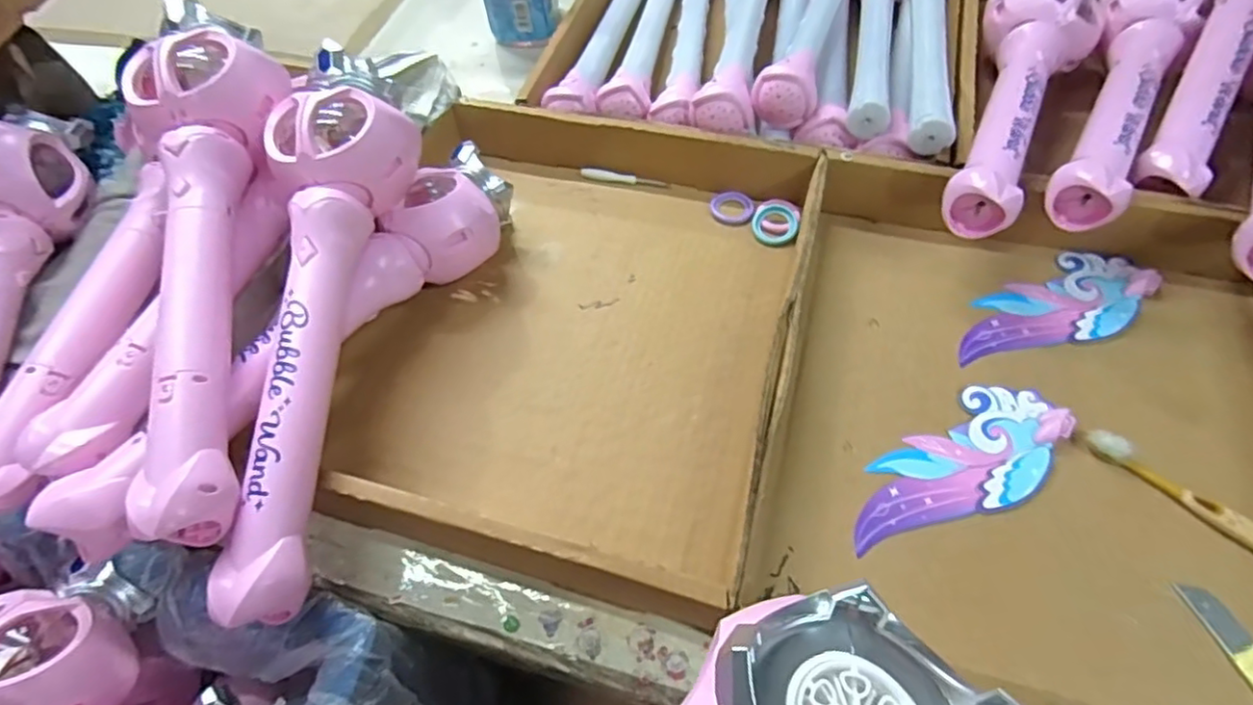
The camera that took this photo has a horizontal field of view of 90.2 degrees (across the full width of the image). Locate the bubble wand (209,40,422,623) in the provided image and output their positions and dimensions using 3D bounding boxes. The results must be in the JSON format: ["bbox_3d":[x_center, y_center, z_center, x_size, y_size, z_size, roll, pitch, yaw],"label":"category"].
[{"bbox_3d":[-0.197,-0.030,0.396,0.091,0.063,0.368,0,71,2],"label":"bubble wand"}]

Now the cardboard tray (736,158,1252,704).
[{"bbox_3d":[0.273,0.040,0.407,0.340,0.060,0.367,15,60,11],"label":"cardboard tray"}]

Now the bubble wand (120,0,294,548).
[{"bbox_3d":[-0.264,-0.065,0.390,0.093,0.061,0.355,-10,71,-4],"label":"bubble wand"}]

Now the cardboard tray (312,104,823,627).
[{"bbox_3d":[-0.041,-0.035,0.477,0.327,0.058,0.381,12,60,10],"label":"cardboard tray"}]

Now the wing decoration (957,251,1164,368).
[{"bbox_3d":[0.323,-0.031,0.476,0.162,0.008,0.071,-27,58,-9],"label":"wing decoration"}]

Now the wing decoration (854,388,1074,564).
[{"bbox_3d":[0.218,0.078,0.410,0.163,0.017,0.071,-32,62,-16],"label":"wing decoration"}]

